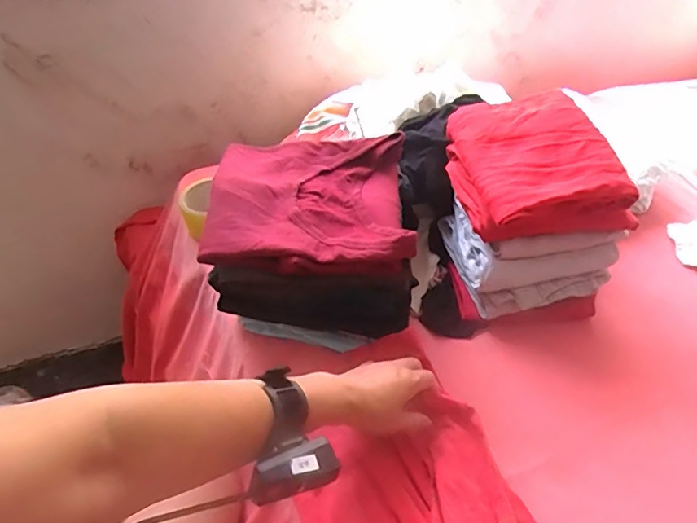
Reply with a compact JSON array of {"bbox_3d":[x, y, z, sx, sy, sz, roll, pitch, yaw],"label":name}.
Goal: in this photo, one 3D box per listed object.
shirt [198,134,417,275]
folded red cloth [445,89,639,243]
[{"bbox_3d":[-0.045,-0.078,0.652,0.239,0.050,0.208,6,43,-1],"label":"shirt"},{"bbox_3d":[0.245,-0.123,0.683,0.208,0.105,0.181,-6,44,-13],"label":"folded red cloth"}]

